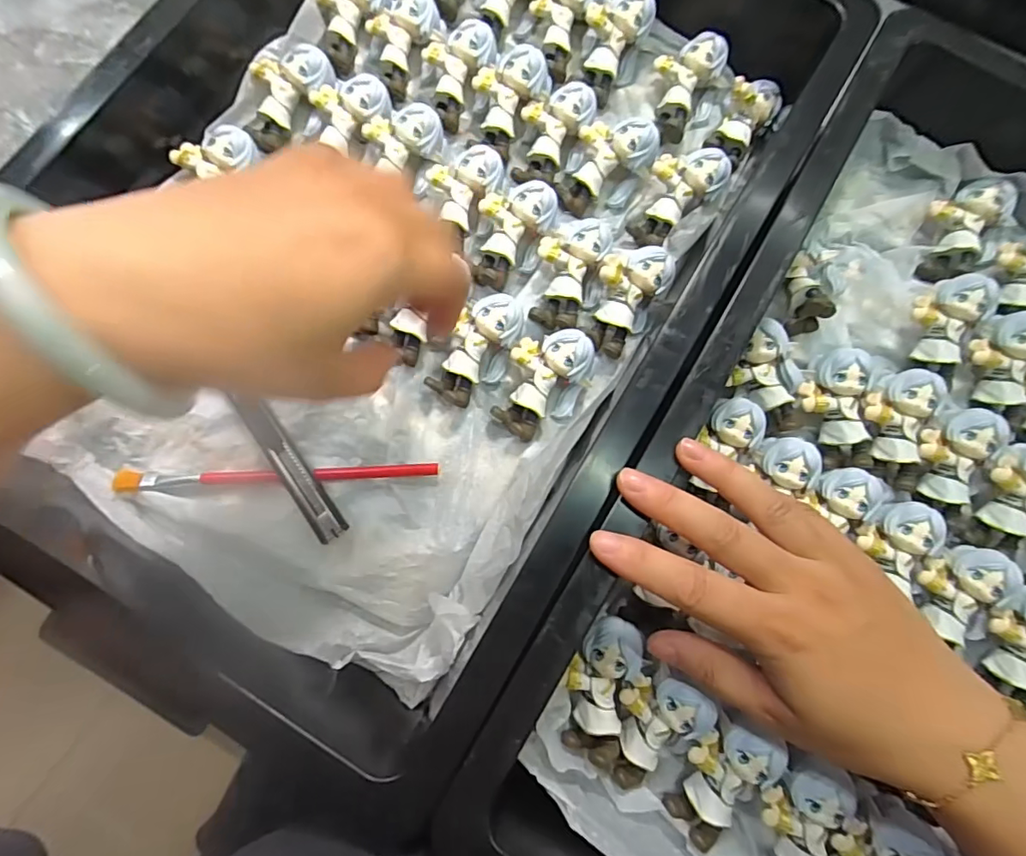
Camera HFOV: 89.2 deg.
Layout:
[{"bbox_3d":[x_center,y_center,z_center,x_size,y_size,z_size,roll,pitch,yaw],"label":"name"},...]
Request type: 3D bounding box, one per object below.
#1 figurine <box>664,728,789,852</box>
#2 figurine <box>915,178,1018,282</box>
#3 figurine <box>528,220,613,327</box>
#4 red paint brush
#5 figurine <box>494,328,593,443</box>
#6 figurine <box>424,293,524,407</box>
[{"bbox_3d":[0.097,0.160,0.238,0.037,0.021,0.062,32,105,4],"label":"figurine"},{"bbox_3d":[0.256,-0.112,0.299,0.035,0.024,0.059,27,97,4],"label":"figurine"},{"bbox_3d":[0.031,-0.082,0.285,0.036,0.024,0.058,13,80,1],"label":"figurine"},{"bbox_3d":[-0.122,0.026,0.271,0.165,0.004,0.011,-1,80,-1],"label":"red paint brush"},{"bbox_3d":[0.016,-0.022,0.271,0.039,0.024,0.058,23,80,3],"label":"figurine"},{"bbox_3d":[-0.018,-0.040,0.274,0.031,0.024,0.059,27,80,4],"label":"figurine"}]

